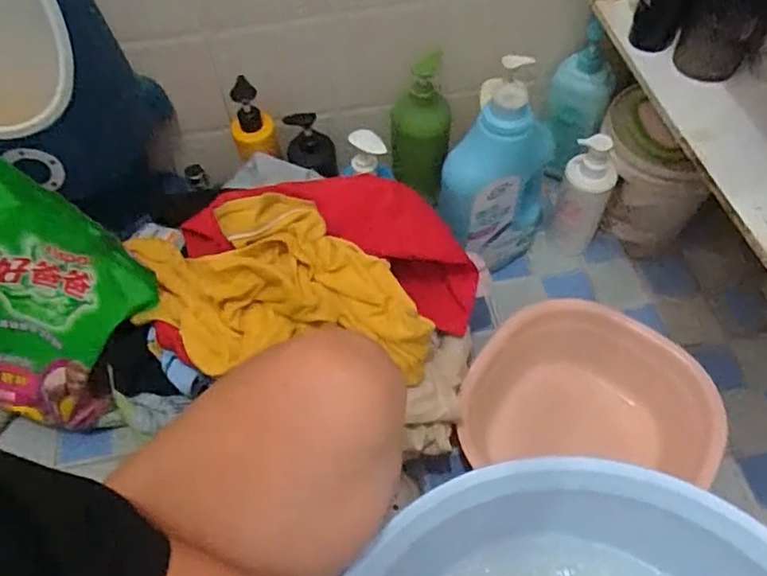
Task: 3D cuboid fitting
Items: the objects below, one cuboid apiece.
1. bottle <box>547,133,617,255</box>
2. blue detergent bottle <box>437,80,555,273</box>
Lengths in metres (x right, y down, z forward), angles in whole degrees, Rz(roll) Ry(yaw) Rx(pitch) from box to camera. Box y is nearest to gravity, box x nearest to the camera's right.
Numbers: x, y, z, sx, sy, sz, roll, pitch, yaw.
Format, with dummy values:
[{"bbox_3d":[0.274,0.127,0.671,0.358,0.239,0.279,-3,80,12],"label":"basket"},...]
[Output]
[{"bbox_3d":[0.276,-0.124,0.884,0.067,0.180,0.056,20,58,16],"label":"bottle"},{"bbox_3d":[0.149,-0.141,0.844,0.135,0.286,0.082,-30,59,-17],"label":"blue detergent bottle"}]

